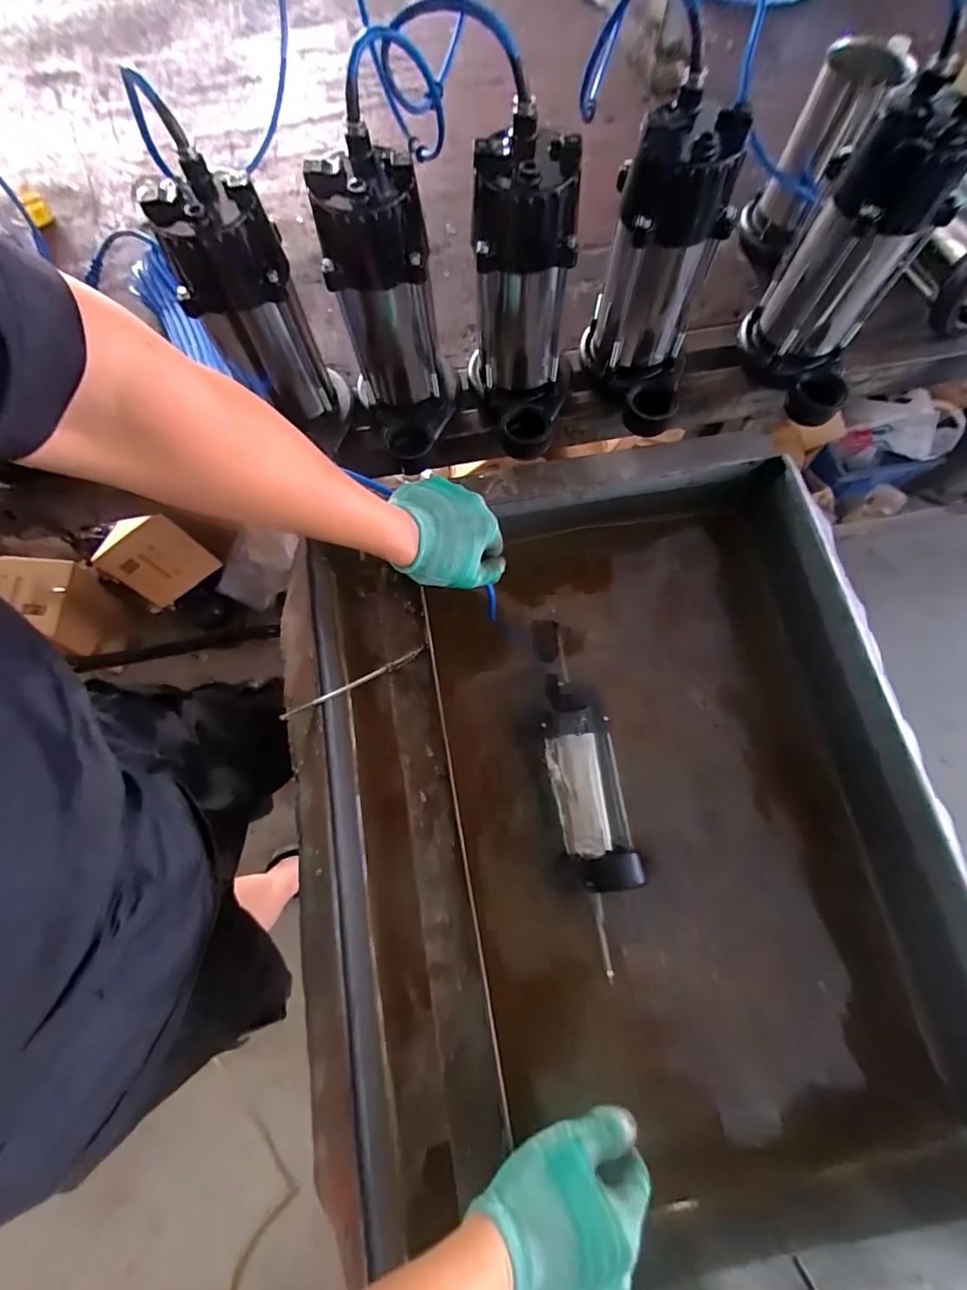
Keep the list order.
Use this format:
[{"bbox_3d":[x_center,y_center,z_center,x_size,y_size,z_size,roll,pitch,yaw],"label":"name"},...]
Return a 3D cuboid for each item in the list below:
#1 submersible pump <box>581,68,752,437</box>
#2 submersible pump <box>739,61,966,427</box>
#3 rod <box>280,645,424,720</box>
[{"bbox_3d":[0.172,-0.342,0.490,0.104,0.228,0.134,-1,72,1],"label":"submersible pump"},{"bbox_3d":[0.357,-0.359,0.491,0.117,0.231,0.133,12,73,5],"label":"submersible pump"},{"bbox_3d":[-0.129,0.039,0.501,0.152,0.012,0.008,-24,73,-7],"label":"rod"}]

